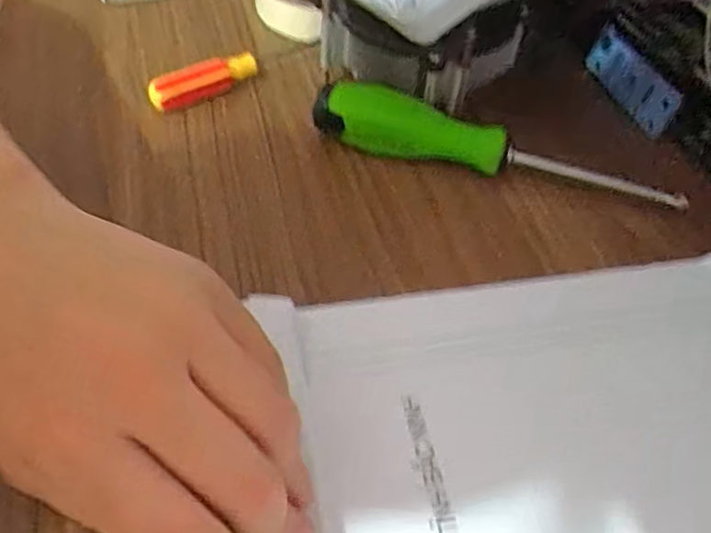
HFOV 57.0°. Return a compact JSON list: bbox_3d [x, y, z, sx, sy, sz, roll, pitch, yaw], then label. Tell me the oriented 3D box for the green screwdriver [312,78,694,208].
[{"bbox_3d":[0.064,-0.054,0.314,0.174,0.026,0.024,19,49,12],"label":"green screwdriver"}]

